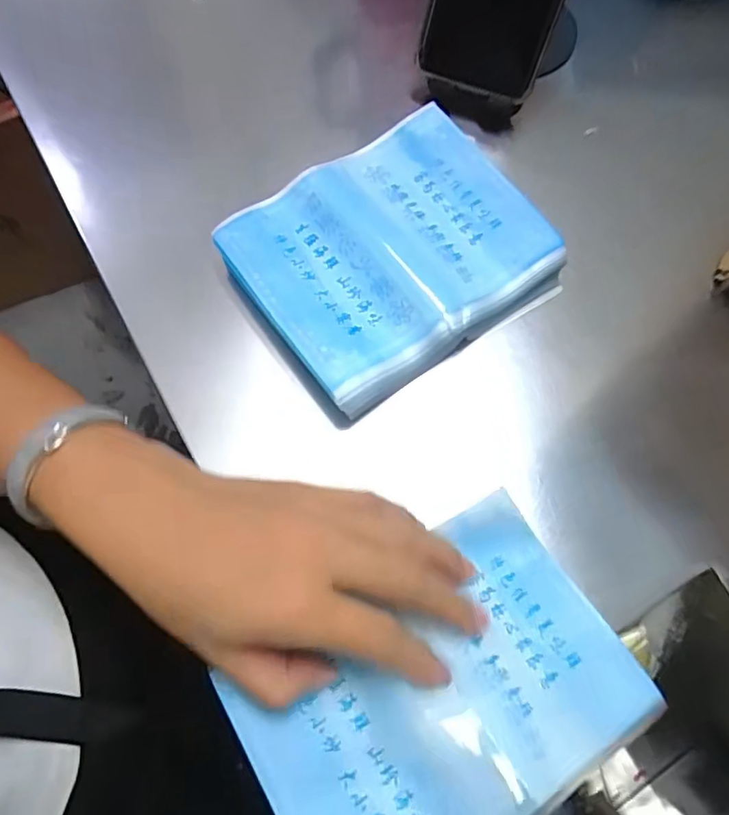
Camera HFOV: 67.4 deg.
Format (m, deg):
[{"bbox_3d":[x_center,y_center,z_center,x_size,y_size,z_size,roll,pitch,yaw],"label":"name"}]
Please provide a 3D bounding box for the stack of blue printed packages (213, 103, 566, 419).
[{"bbox_3d":[0.015,-0.086,0.306,0.156,0.027,0.129,-33,72,-13],"label":"stack of blue printed packages"}]

